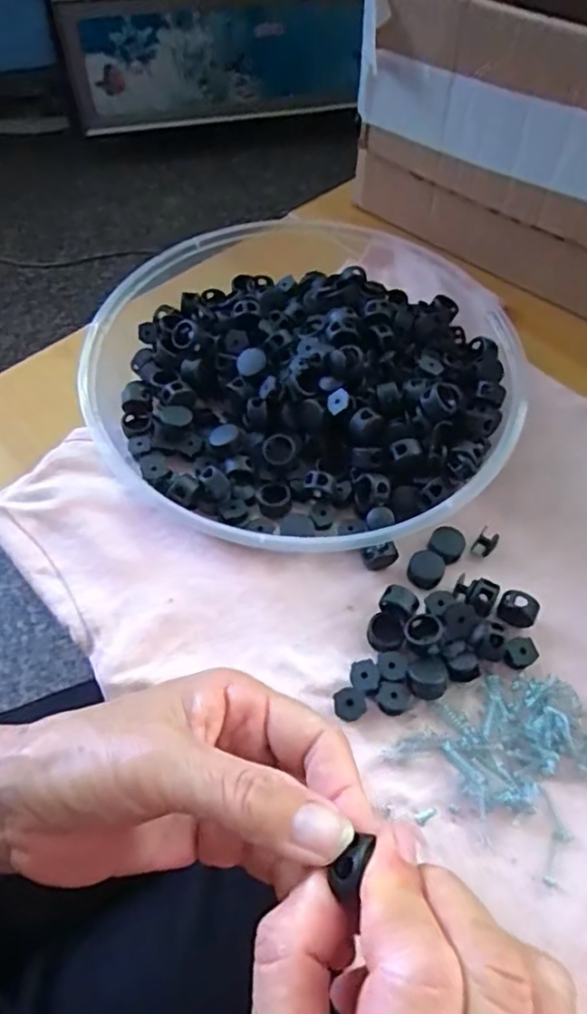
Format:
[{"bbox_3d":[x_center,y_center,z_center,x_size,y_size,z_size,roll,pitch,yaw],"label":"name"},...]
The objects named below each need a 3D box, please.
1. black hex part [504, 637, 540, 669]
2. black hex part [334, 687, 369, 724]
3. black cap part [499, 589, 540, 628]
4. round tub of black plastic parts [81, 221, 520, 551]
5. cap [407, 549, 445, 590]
[{"bbox_3d":[0.101,0.065,0.276,0.015,0.007,0.012,-20,61,-13],"label":"black hex part"},{"bbox_3d":[0.024,0.085,0.265,0.013,0.008,0.012,-28,63,-18],"label":"black hex part"},{"bbox_3d":[0.103,0.048,0.285,0.017,0.015,0.012,36,64,19],"label":"black cap part"},{"bbox_3d":[0.008,-0.084,0.349,0.227,0.042,0.241,1,58,-1],"label":"round tub of black plastic parts"},{"bbox_3d":[0.065,0.031,0.301,0.017,0.007,0.017,1,58,-1],"label":"cap"}]

